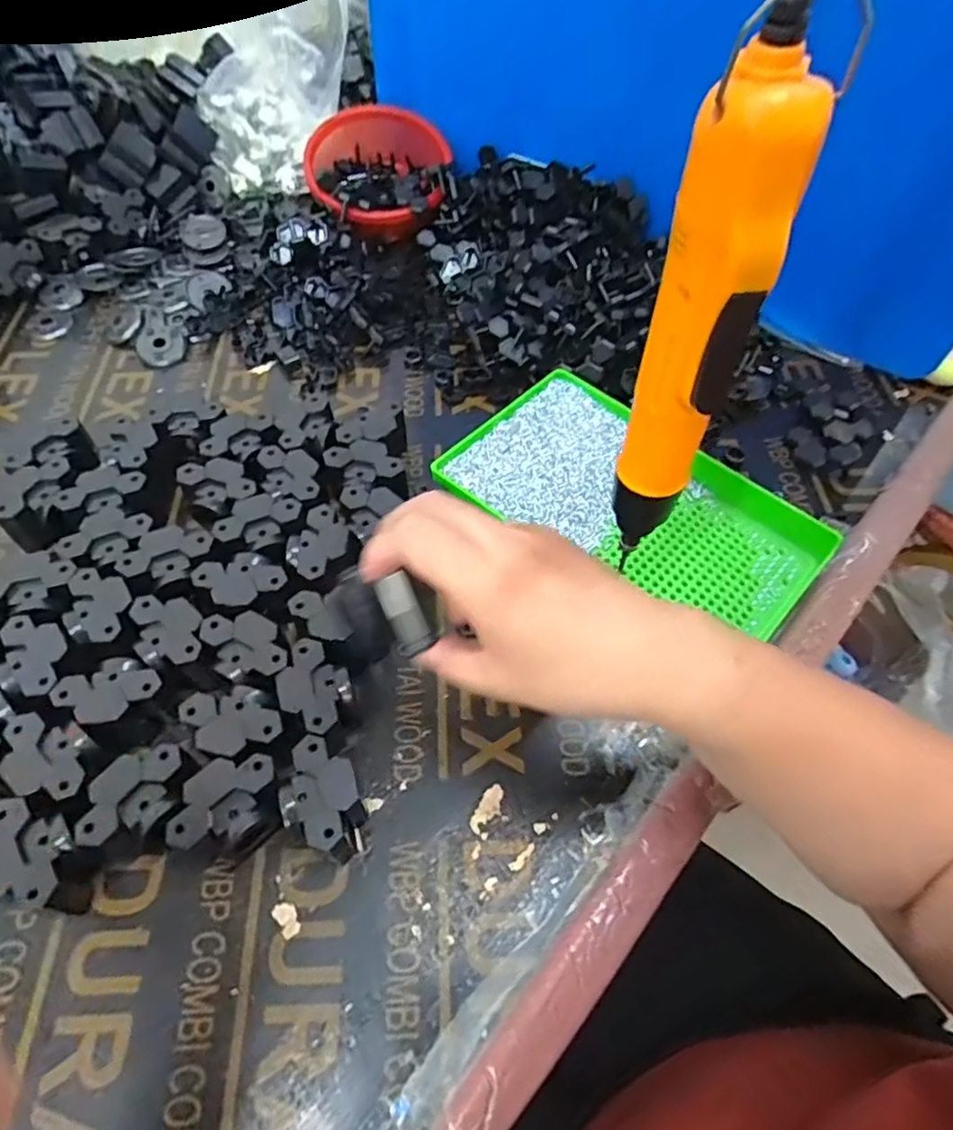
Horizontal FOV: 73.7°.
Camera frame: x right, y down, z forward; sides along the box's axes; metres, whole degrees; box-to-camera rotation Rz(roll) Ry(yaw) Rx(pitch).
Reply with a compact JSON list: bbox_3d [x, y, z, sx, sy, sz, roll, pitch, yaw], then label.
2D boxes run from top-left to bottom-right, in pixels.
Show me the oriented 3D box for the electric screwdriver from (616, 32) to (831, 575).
[{"bbox_3d":[0.078,-0.074,0.246,0.034,0.192,0.033,12,58,6],"label":"electric screwdriver"}]

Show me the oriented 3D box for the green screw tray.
[{"bbox_3d":[0.107,-0.035,0.450,0.248,0.033,0.155,36,63,19],"label":"green screw tray"}]

